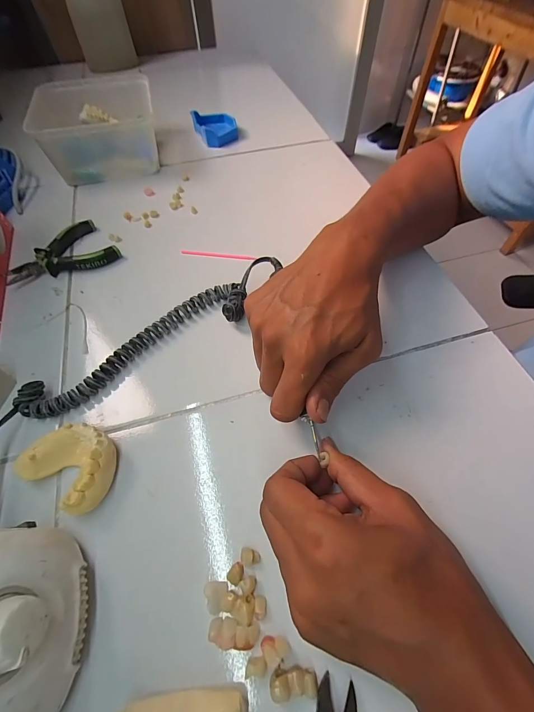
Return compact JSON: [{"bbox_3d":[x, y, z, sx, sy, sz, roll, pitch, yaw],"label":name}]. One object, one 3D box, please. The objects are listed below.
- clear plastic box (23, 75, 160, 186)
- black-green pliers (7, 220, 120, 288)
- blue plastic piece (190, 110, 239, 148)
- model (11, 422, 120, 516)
[{"bbox_3d":[-0.246,-0.340,0.470,0.154,0.075,0.173,-13,58,-7],"label":"clear plastic box"},{"bbox_3d":[-0.236,-0.113,0.360,0.108,0.016,0.079,-38,64,-21],"label":"black-green pliers"},{"bbox_3d":[-0.081,-0.376,0.519,0.063,0.034,0.069,-1,58,1],"label":"blue plastic piece"},{"bbox_3d":[-0.143,0.079,0.235,0.067,0.031,0.051,24,61,16],"label":"model"}]

